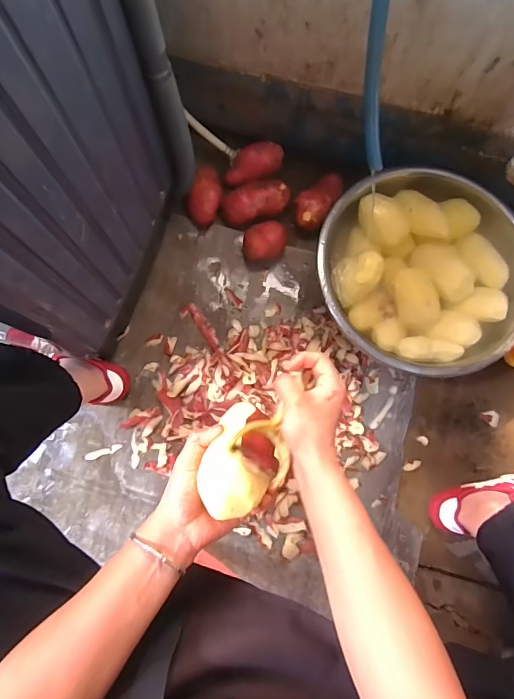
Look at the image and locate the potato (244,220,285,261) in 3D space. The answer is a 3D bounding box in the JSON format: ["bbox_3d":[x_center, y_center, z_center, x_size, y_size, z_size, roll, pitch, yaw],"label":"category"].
[{"bbox_3d":[0.016,-0.212,0.832,0.077,0.058,0.087,11,77,3],"label":"potato"}]

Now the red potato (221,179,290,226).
[{"bbox_3d":[-0.004,-0.299,0.849,0.134,0.055,0.071,-18,77,-4],"label":"red potato"}]

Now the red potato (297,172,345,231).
[{"bbox_3d":[0.126,-0.306,0.853,0.067,0.057,0.139,28,78,7],"label":"red potato"}]

